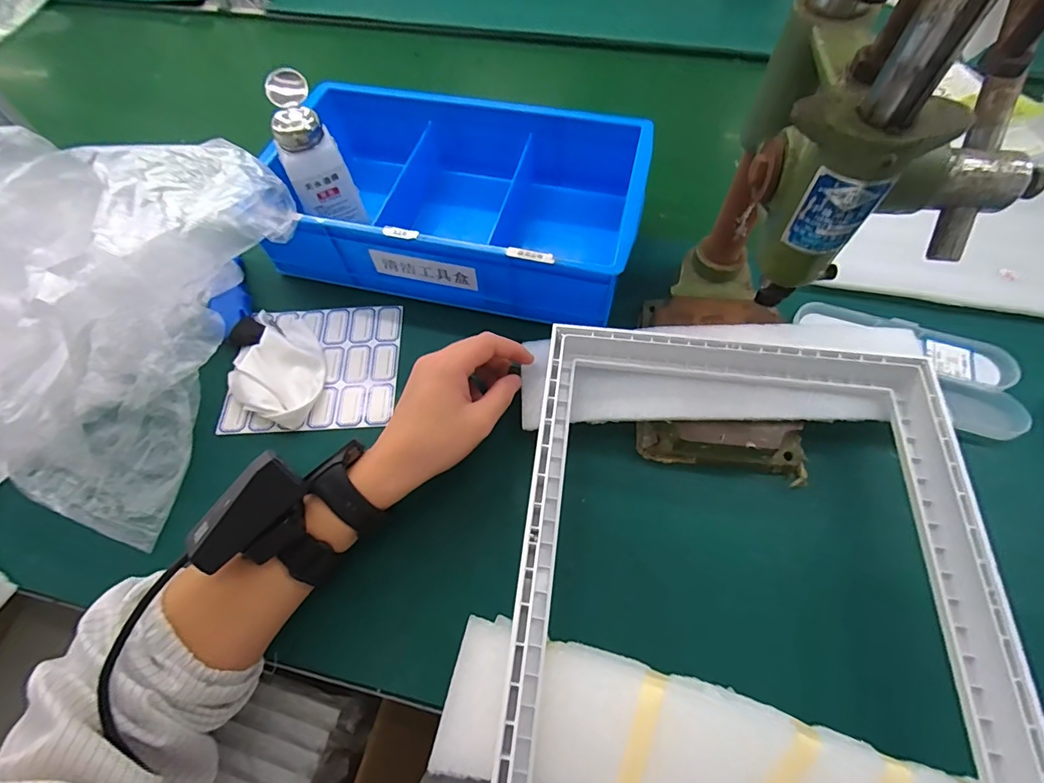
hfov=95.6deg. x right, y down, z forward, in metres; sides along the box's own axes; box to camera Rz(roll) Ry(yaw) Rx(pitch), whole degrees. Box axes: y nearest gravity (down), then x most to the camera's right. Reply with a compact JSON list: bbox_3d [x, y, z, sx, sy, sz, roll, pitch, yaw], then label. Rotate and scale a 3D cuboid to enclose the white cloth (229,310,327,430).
[{"bbox_3d":[-0.217,-0.025,0.424,0.084,0.026,0.104,12,63,8],"label":"white cloth"}]

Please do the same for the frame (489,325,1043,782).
[{"bbox_3d":[0.138,0.109,0.291,0.272,0.041,0.323,7,62,6],"label":"frame"}]

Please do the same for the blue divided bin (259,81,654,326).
[{"bbox_3d":[-0.057,-0.185,0.464,0.326,0.089,0.200,11,63,8],"label":"blue divided bin"}]

